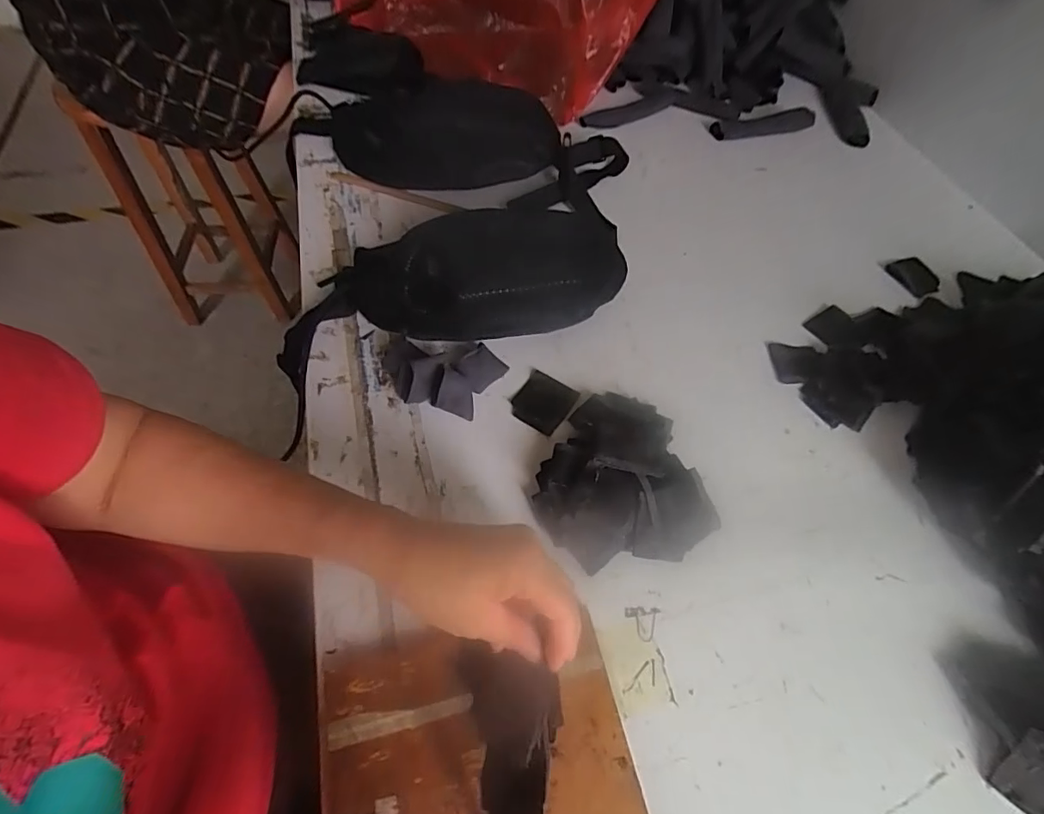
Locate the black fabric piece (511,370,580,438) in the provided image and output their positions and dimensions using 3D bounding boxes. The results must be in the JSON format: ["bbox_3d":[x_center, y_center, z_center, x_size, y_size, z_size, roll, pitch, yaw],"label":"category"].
[{"bbox_3d":[0.019,-0.005,0.457,0.048,0.006,0.054,30,60,16],"label":"black fabric piece"}]

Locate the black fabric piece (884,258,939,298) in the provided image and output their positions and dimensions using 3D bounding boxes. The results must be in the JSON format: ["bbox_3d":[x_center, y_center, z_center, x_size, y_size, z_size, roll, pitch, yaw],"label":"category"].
[{"bbox_3d":[0.450,-0.149,0.578,0.050,0.009,0.051,-17,59,-14],"label":"black fabric piece"}]

